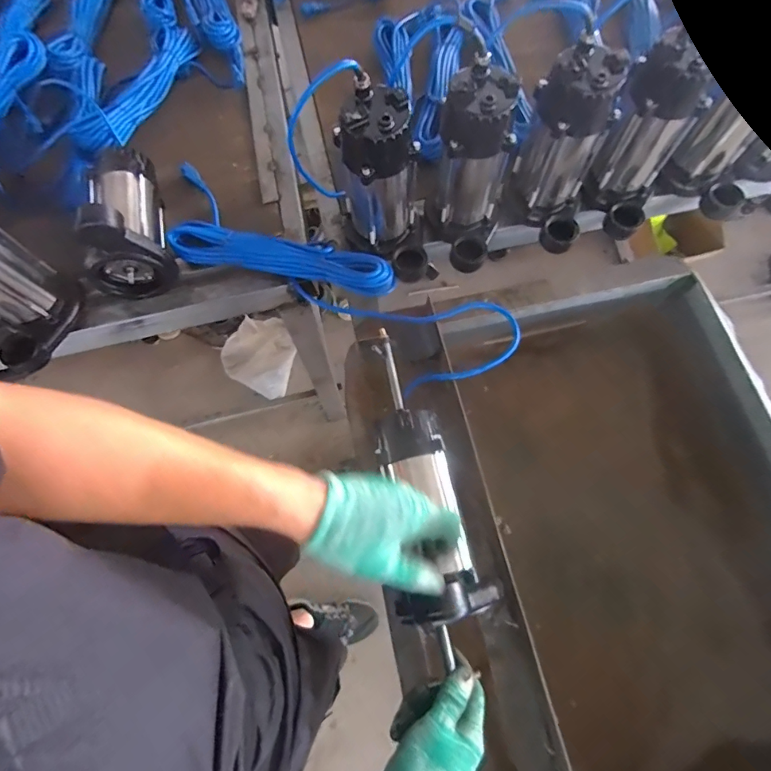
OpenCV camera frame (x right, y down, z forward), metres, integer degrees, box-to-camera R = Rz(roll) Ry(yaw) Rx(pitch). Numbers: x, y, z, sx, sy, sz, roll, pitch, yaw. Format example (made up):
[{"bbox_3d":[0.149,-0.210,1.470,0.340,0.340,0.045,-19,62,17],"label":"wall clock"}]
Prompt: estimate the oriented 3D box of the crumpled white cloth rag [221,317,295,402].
[{"bbox_3d":[-0.415,-0.100,1.418,0.215,0.169,0.200,24,72,10],"label":"crumpled white cloth rag"}]

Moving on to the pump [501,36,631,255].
[{"bbox_3d":[0.250,-0.318,0.623,0.118,0.226,0.128,13,71,7],"label":"pump"}]

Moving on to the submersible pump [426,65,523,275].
[{"bbox_3d":[0.116,-0.290,0.608,0.113,0.207,0.132,6,70,4],"label":"submersible pump"}]

